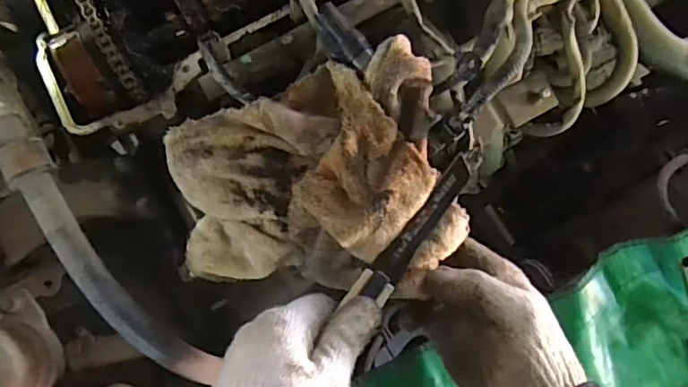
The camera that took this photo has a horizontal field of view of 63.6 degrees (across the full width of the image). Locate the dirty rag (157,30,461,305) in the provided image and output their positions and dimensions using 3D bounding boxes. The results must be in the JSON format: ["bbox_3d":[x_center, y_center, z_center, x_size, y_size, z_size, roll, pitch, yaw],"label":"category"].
[{"bbox_3d":[-0.021,-0.006,0.411,0.207,0.093,0.165,-10,83,-6],"label":"dirty rag"}]

